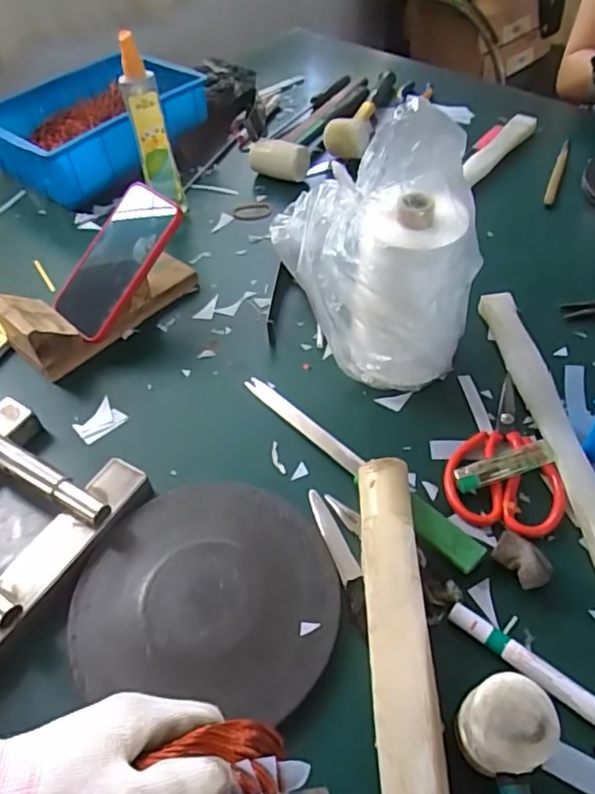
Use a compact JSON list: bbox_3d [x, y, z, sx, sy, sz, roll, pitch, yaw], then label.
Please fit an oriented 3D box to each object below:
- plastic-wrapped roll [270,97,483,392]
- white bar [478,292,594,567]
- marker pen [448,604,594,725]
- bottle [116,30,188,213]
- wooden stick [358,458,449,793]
[{"bbox_3d":[0.068,-0.125,0.564,0.180,0.180,0.159,-1,49,3],"label":"plastic-wrapped roll"},{"bbox_3d":[0.228,0.013,0.541,0.037,0.017,0.303,-7,49,-2],"label":"white bar"},{"bbox_3d":[0.166,0.186,0.398,0.139,0.012,0.016,32,58,27],"label":"marker pen"},{"bbox_3d":[-0.177,-0.317,0.727,0.045,0.214,0.030,-15,50,-9],"label":"bottle"},{"bbox_3d":[0.069,0.191,0.383,0.045,0.040,0.340,-2,49,2],"label":"wooden stick"}]

